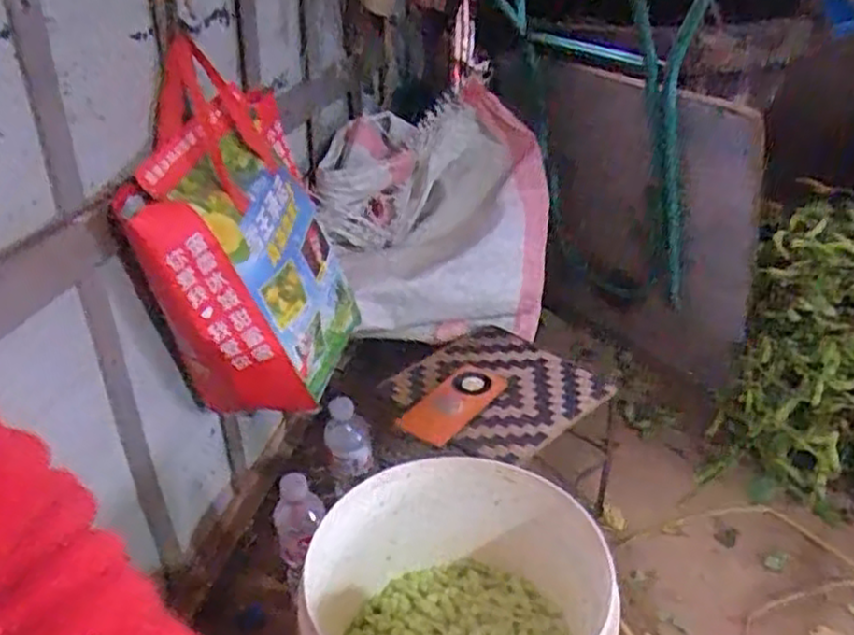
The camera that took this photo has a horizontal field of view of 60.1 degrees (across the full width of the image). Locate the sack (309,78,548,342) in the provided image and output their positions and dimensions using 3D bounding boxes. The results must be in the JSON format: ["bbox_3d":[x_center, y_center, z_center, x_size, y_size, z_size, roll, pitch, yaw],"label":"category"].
[{"bbox_3d":[0.012,-0.156,1.163,0.352,0.258,0.325,-6,33,-6],"label":"sack"}]

